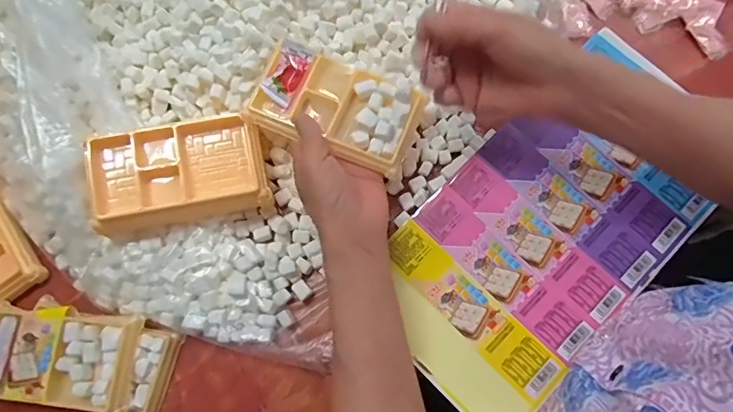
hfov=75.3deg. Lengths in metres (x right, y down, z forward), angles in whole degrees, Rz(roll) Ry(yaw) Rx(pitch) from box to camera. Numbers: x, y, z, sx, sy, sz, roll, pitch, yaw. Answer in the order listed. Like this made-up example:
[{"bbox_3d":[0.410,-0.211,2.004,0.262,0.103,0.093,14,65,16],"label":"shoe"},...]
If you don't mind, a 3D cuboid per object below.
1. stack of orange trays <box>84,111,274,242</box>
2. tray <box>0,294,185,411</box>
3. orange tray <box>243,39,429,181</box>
[{"bbox_3d":[-0.155,-0.027,0.399,0.139,0.042,0.082,-13,75,-1],"label":"stack of orange trays"},{"bbox_3d":[-0.243,0.124,0.392,0.162,0.027,0.080,8,76,4],"label":"tray"},{"bbox_3d":[-0.026,-0.082,0.395,0.137,0.026,0.074,20,77,7],"label":"orange tray"}]

